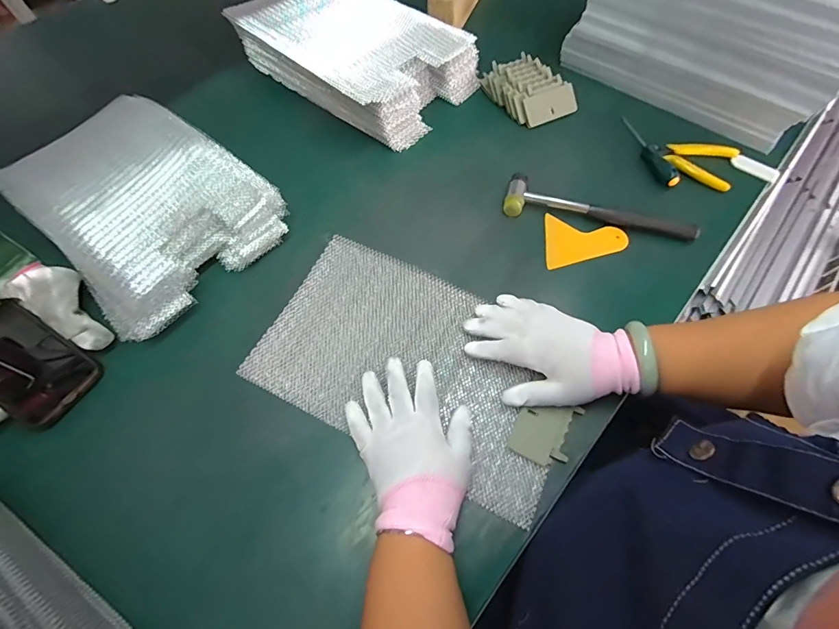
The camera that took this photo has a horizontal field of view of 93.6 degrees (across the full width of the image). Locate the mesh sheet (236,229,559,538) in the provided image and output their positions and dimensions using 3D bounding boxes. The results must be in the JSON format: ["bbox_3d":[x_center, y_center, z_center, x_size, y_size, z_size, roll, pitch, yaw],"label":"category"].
[{"bbox_3d":[-0.008,0.046,0.431,0.324,0.010,0.203,22,66,12],"label":"mesh sheet"}]

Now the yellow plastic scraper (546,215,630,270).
[{"bbox_3d":[0.209,-0.089,0.495,0.098,0.006,0.079,6,63,5],"label":"yellow plastic scraper"}]

